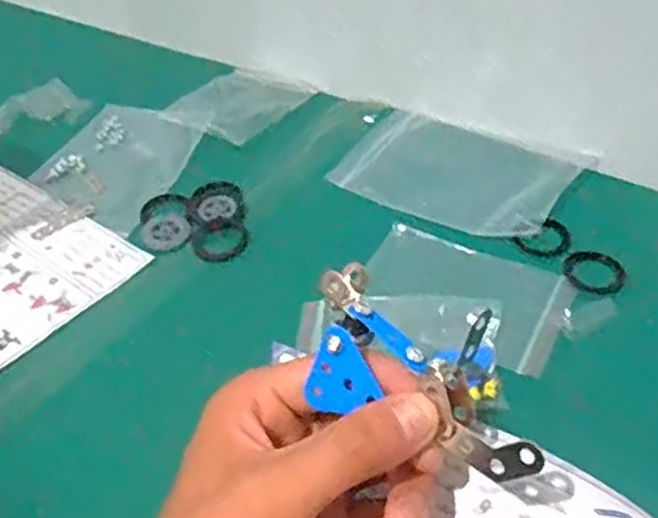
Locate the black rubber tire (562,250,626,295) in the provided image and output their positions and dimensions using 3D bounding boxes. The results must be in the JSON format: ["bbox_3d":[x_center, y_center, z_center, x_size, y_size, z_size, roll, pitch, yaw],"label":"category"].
[{"bbox_3d":[0.171,0.009,0.492,0.038,0.004,0.039,-2,42,2],"label":"black rubber tire"}]

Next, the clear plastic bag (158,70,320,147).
[{"bbox_3d":[-0.075,-0.138,0.666,0.079,0.010,0.109,30,47,17],"label":"clear plastic bag"}]

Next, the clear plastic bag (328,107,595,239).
[{"bbox_3d":[0.099,-0.071,0.579,0.168,0.007,0.122,18,46,22],"label":"clear plastic bag"}]

